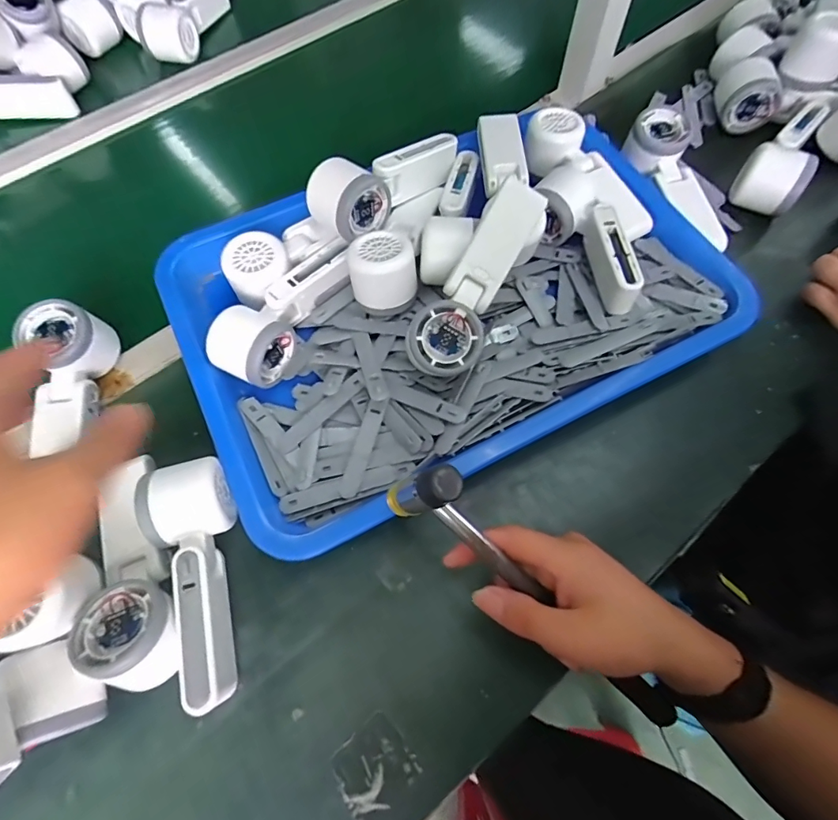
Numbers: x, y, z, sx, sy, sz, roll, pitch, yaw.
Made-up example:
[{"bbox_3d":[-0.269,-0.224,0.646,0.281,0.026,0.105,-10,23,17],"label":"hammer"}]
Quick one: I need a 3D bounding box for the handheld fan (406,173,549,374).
[{"bbox_3d":[0.047,-0.100,0.366,0.054,0.036,0.164,29,90,12],"label":"handheld fan"}]

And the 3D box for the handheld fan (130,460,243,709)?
[{"bbox_3d":[-0.151,0.117,0.326,0.058,0.052,0.161,-21,68,-9],"label":"handheld fan"}]

